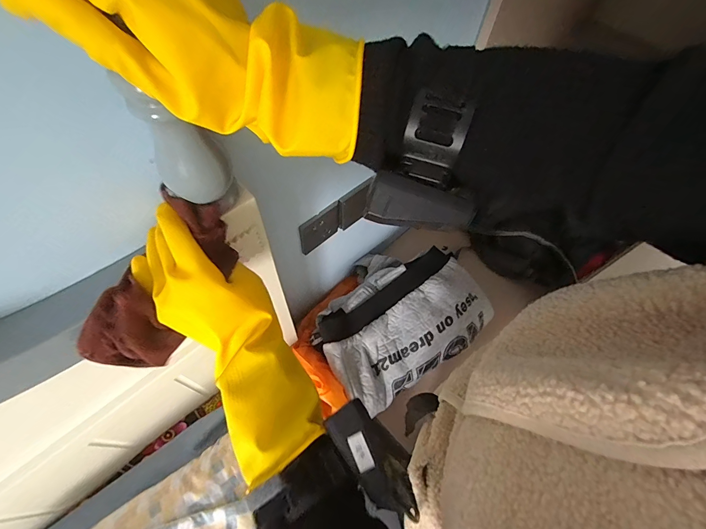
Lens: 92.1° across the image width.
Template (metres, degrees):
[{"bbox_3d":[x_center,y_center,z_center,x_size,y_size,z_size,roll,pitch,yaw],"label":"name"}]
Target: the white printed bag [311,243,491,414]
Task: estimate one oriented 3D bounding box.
[{"bbox_3d":[0.104,0.105,0.794,0.404,0.119,0.308,-31,67,-19],"label":"white printed bag"}]

